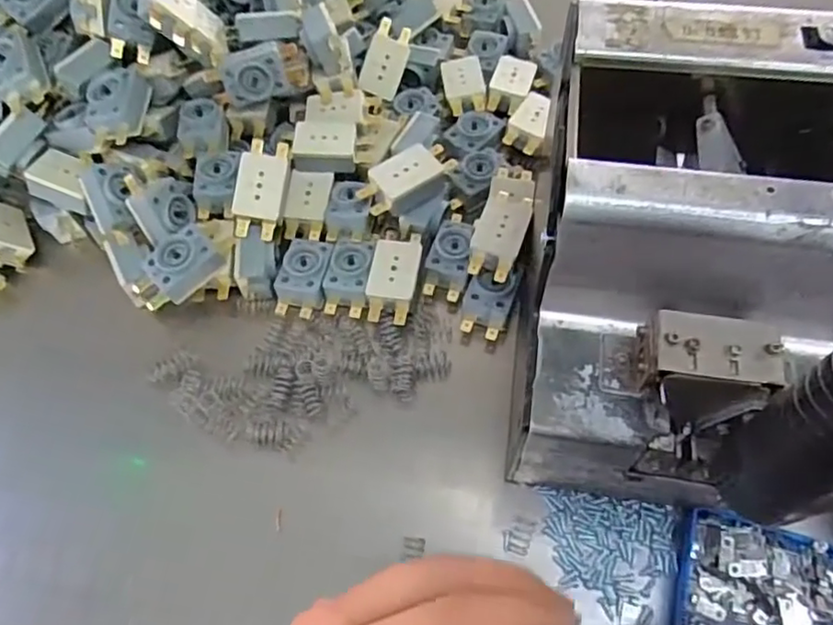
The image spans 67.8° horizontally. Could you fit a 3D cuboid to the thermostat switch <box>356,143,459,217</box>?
[{"bbox_3d":[-0.004,-0.075,0.367,0.058,0.028,0.027,-34,64,-15],"label":"thermostat switch"}]

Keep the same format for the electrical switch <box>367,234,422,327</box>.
[{"bbox_3d":[-0.013,-0.019,0.353,0.026,0.013,0.052,7,61,7],"label":"electrical switch"}]

